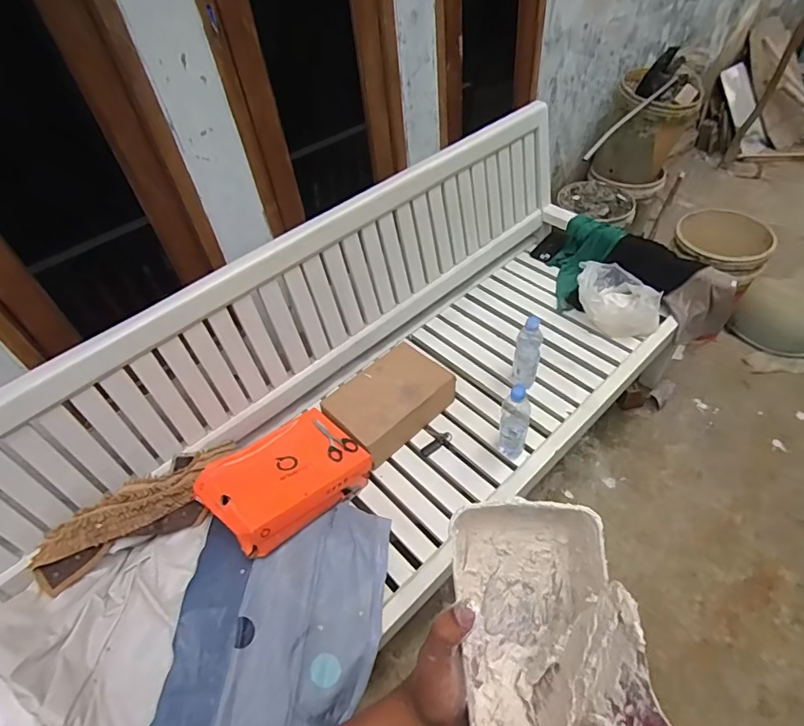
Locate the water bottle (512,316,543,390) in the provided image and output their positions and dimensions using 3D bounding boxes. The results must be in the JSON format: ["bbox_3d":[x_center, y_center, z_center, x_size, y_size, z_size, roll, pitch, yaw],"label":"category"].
[{"bbox_3d":[0.335,-0.022,1.305,0.063,0.214,0.071,12,50,17],"label":"water bottle"}]

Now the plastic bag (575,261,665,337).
[{"bbox_3d":[0.651,-0.199,1.481,0.202,0.120,0.260,-21,49,-12],"label":"plastic bag"}]

